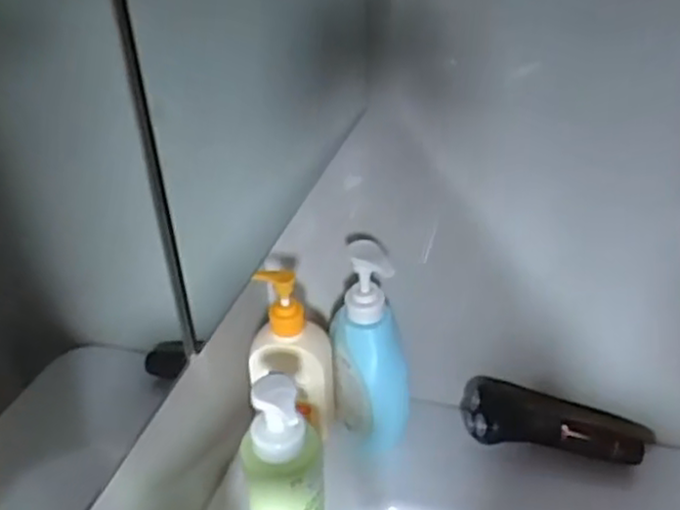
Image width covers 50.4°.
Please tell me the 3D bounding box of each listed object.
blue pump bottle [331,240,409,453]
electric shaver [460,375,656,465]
[{"bbox_3d":[0.029,0.102,0.658,0.070,0.219,0.072,-3,34,-1],"label":"blue pump bottle"},{"bbox_3d":[0.210,0.164,0.699,0.178,0.056,0.067,3,34,8],"label":"electric shaver"}]

